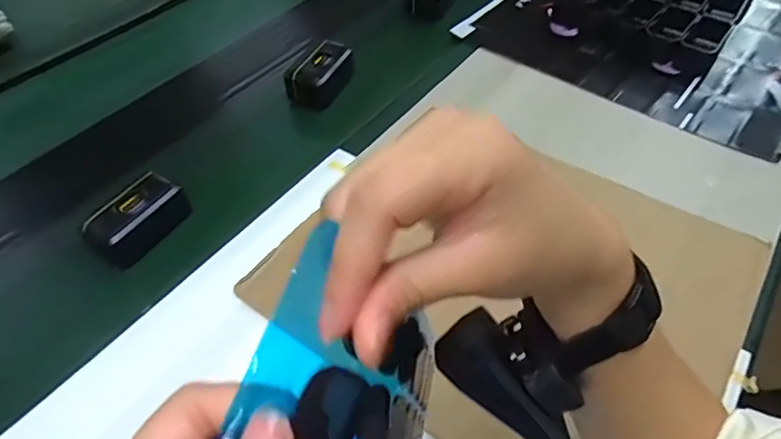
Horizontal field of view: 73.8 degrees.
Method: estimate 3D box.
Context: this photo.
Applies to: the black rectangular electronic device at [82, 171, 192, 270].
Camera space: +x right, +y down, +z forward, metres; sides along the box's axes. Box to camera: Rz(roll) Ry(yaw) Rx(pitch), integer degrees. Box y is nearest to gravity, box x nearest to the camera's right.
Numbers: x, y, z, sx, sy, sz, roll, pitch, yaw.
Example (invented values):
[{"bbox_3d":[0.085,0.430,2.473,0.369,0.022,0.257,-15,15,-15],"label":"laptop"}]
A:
[{"bbox_3d":[-0.228,-0.003,0.467,0.046,0.039,0.083,30,57,24],"label":"black rectangular electronic device"}]

